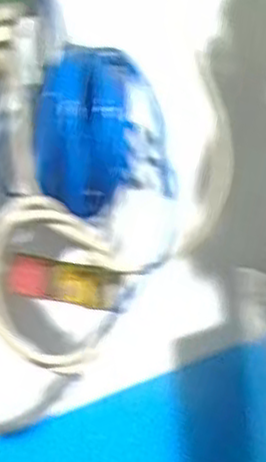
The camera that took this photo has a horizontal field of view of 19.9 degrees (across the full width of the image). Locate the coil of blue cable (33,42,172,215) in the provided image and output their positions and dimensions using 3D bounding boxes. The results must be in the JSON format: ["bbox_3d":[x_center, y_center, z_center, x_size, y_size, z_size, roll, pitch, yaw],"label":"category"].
[{"bbox_3d":[-0.027,-0.084,0.630,0.068,0.126,0.087,5,20,38],"label":"coil of blue cable"}]

